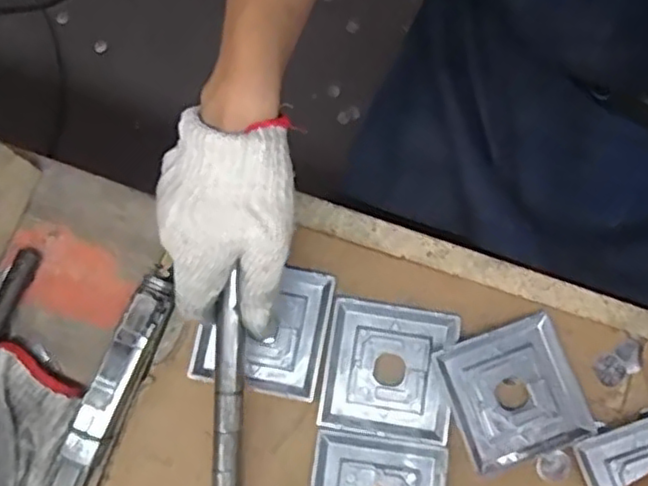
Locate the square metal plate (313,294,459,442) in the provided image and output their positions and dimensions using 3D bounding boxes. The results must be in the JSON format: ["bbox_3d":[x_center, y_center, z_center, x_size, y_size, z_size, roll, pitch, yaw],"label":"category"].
[{"bbox_3d":[0.046,0.089,0.464,0.089,0.005,0.090,8,80,3],"label":"square metal plate"}]

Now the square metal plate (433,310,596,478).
[{"bbox_3d":[0.132,0.104,0.454,0.088,0.012,0.089,-20,79,-2],"label":"square metal plate"}]

